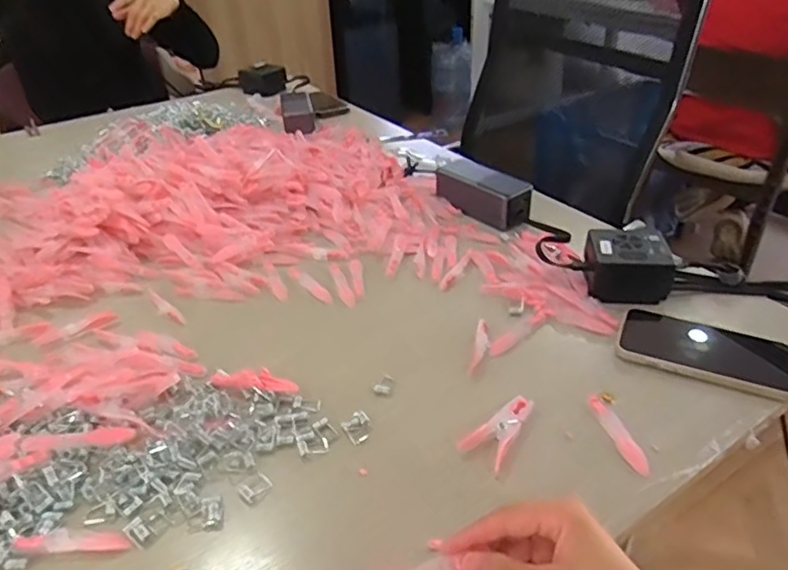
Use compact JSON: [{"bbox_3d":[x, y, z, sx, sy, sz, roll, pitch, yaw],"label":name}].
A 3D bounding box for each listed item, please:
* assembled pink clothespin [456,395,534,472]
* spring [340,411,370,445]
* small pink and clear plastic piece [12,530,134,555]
[{"bbox_3d":[0.084,0.113,0.477,0.037,0.012,0.073,22,44,29],"label":"assembled pink clothespin"},{"bbox_3d":[-0.029,0.117,0.489,0.023,0.007,0.024,-28,44,-28],"label":"spring"},{"bbox_3d":[-0.220,0.177,0.410,0.079,0.008,0.015,-4,38,0],"label":"small pink and clear plastic piece"}]

